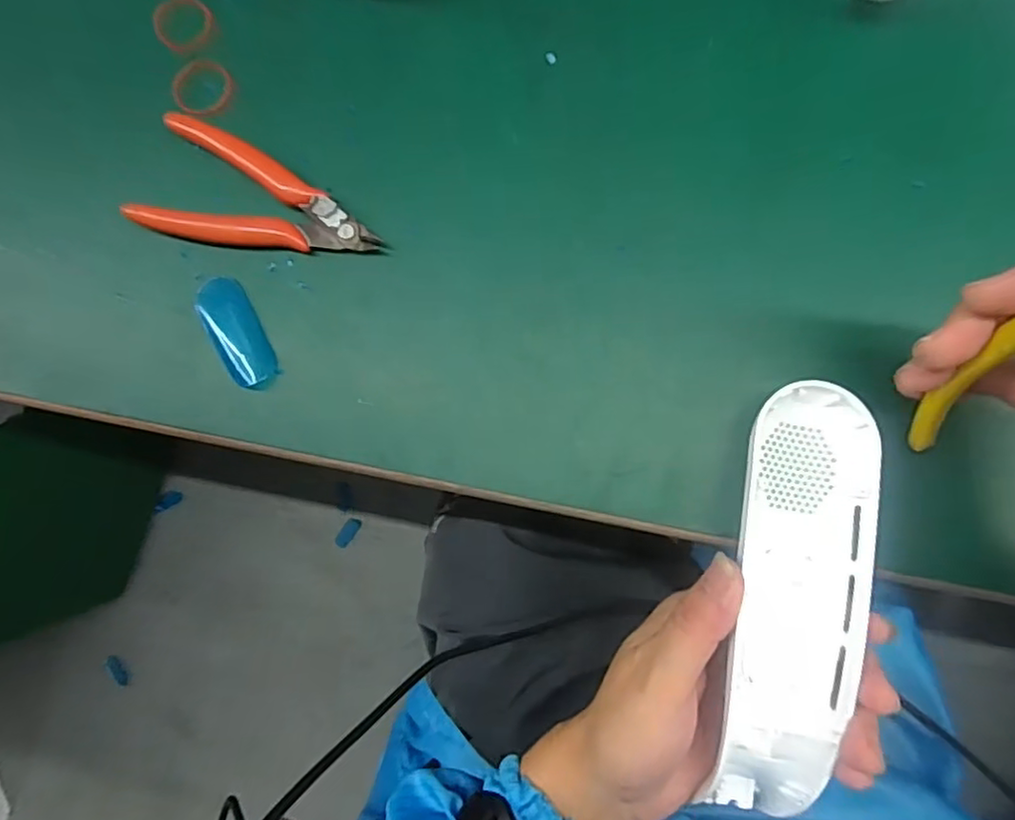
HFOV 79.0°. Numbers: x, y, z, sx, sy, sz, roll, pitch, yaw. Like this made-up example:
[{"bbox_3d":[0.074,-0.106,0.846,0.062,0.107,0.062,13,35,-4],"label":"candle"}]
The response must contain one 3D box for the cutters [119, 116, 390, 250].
[{"bbox_3d":[-0.121,-0.096,0.298,0.119,0.012,0.055,24,86,8],"label":"cutters"}]

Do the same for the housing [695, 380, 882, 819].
[{"bbox_3d":[0.120,0.085,0.265,0.047,0.035,0.188,7,90,6],"label":"housing"}]

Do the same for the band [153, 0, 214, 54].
[{"bbox_3d":[-0.166,-0.199,0.314,0.029,0.005,0.035,-40,81,-1],"label":"band"}]

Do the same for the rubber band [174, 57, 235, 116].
[{"bbox_3d":[-0.152,-0.162,0.307,0.032,0.005,0.030,-1,83,5],"label":"rubber band"}]

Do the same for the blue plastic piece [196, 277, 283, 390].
[{"bbox_3d":[-0.131,-0.037,0.299,0.025,0.005,0.061,-30,81,1],"label":"blue plastic piece"}]

